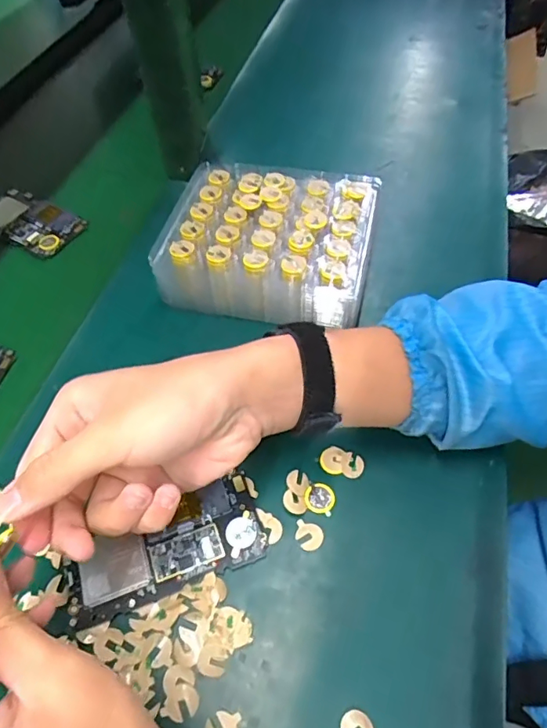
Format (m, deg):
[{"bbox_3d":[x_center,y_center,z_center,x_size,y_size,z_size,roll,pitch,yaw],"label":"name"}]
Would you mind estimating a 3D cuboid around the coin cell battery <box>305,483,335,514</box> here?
[{"bbox_3d":[0.032,0.092,0.336,0.019,0.005,0.020,16,57,15],"label":"coin cell battery"}]

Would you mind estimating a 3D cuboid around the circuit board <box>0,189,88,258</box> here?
[{"bbox_3d":[-0.263,-0.154,0.530,0.120,0.013,0.062,24,60,20],"label":"circuit board"}]

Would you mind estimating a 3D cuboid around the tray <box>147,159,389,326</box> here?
[{"bbox_3d":[-0.003,-0.105,0.441,0.176,0.065,0.152,10,56,11],"label":"tray"}]

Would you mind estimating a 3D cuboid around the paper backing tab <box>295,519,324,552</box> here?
[{"bbox_3d":[0.023,0.113,0.322,0.018,0.004,0.018,-2,54,3],"label":"paper backing tab"}]

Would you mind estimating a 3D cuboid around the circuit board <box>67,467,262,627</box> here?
[{"bbox_3d":[-0.068,0.120,0.315,0.123,0.011,0.056,-24,56,-13],"label":"circuit board"}]

